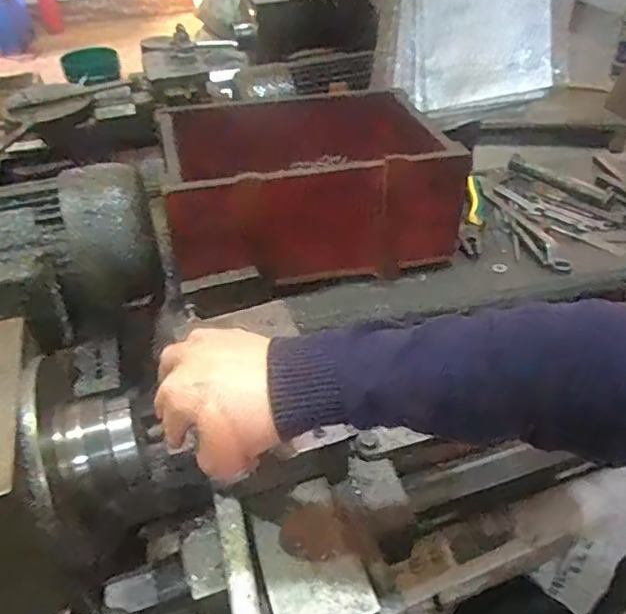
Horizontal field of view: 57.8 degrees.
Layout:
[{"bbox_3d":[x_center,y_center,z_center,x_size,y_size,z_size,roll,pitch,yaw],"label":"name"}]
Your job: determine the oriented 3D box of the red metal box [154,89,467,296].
[{"bbox_3d":[-0.005,-0.166,0.756,0.363,0.145,0.267,-4,40,-1],"label":"red metal box"}]

